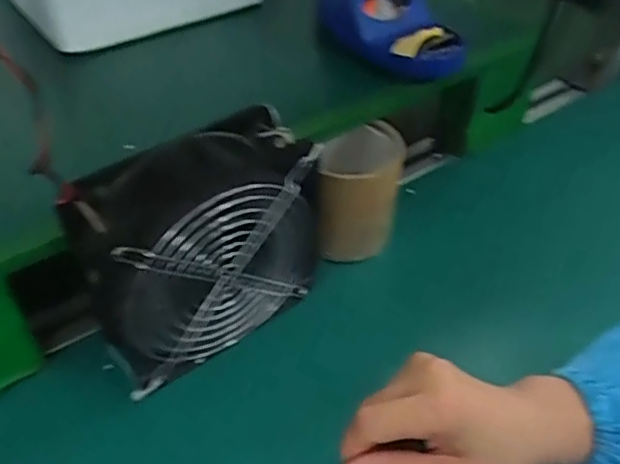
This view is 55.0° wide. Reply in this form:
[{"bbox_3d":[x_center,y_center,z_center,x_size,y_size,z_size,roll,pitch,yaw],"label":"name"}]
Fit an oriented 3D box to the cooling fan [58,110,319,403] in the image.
[{"bbox_3d":[-0.073,0.019,0.403,0.164,0.157,0.060,-30,51,-29],"label":"cooling fan"}]

